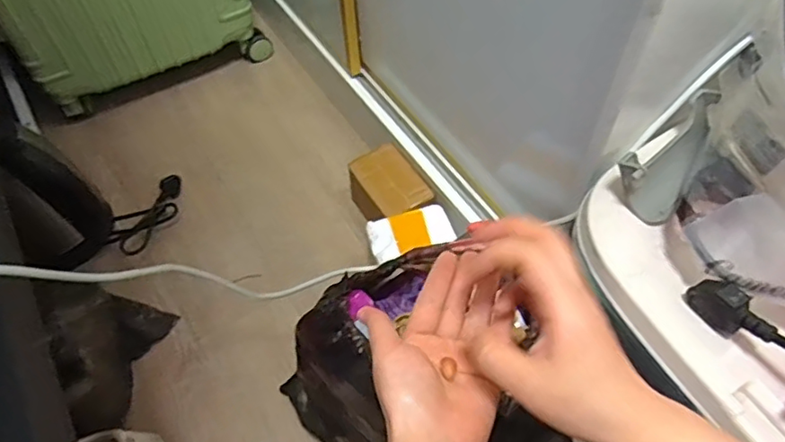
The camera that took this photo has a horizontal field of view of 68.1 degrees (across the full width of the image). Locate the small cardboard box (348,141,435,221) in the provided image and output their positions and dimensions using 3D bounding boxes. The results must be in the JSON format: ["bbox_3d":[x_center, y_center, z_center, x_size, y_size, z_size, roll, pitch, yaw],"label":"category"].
[{"bbox_3d":[-0.009,-0.037,0.903,0.091,0.097,0.132,-30,60,-18],"label":"small cardboard box"}]

